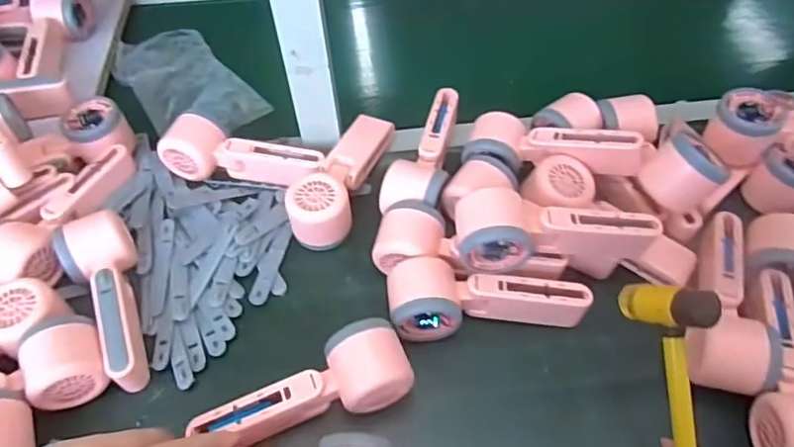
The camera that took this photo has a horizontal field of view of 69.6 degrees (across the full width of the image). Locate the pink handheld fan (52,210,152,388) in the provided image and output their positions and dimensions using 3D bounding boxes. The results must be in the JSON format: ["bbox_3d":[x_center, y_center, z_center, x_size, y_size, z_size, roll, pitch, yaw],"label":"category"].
[{"bbox_3d":[-0.243,0.059,0.488,0.054,0.046,0.154,-26,57,-18],"label":"pink handheld fan"}]

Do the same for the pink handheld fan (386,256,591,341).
[{"bbox_3d":[0.076,0.063,0.499,0.165,0.049,0.059,-6,53,-4],"label":"pink handheld fan"}]

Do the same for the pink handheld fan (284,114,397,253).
[{"bbox_3d":[-0.055,-0.050,0.578,0.054,0.051,0.164,15,54,12],"label":"pink handheld fan"}]

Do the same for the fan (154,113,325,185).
[{"bbox_3d":[-0.158,-0.074,0.587,0.166,0.047,0.048,6,53,5],"label":"fan"}]

